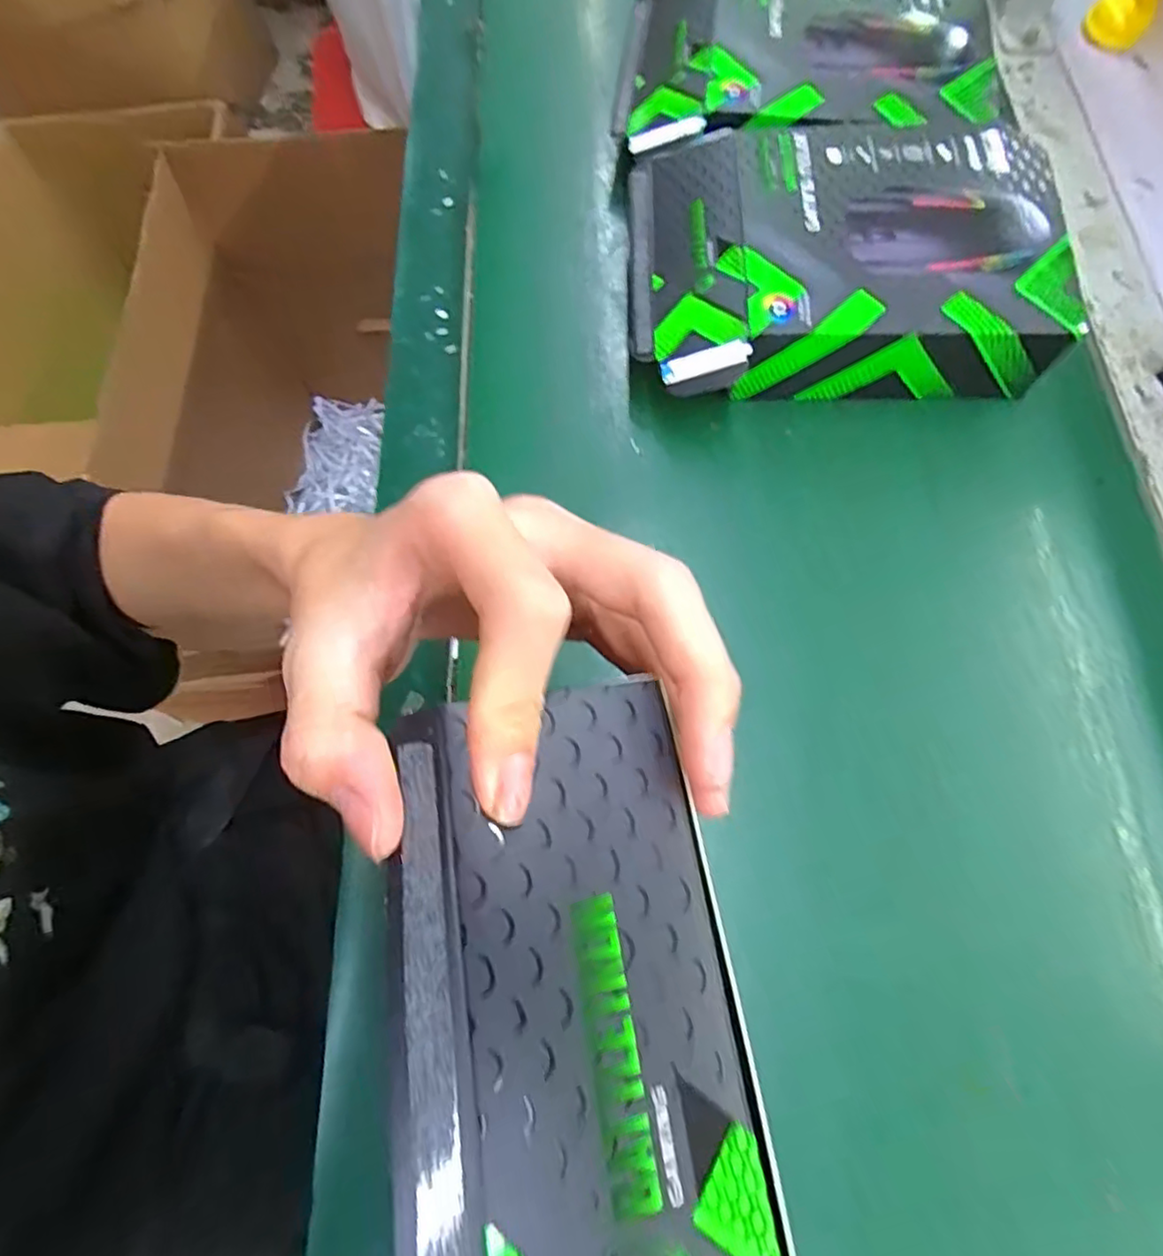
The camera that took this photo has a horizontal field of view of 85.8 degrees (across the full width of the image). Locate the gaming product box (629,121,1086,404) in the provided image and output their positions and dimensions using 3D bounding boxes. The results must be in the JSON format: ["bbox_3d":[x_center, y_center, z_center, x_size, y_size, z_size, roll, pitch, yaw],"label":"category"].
[{"bbox_3d":[0.154,-0.225,0.387,0.241,0.059,0.173,-1,70,0],"label":"gaming product box"}]

